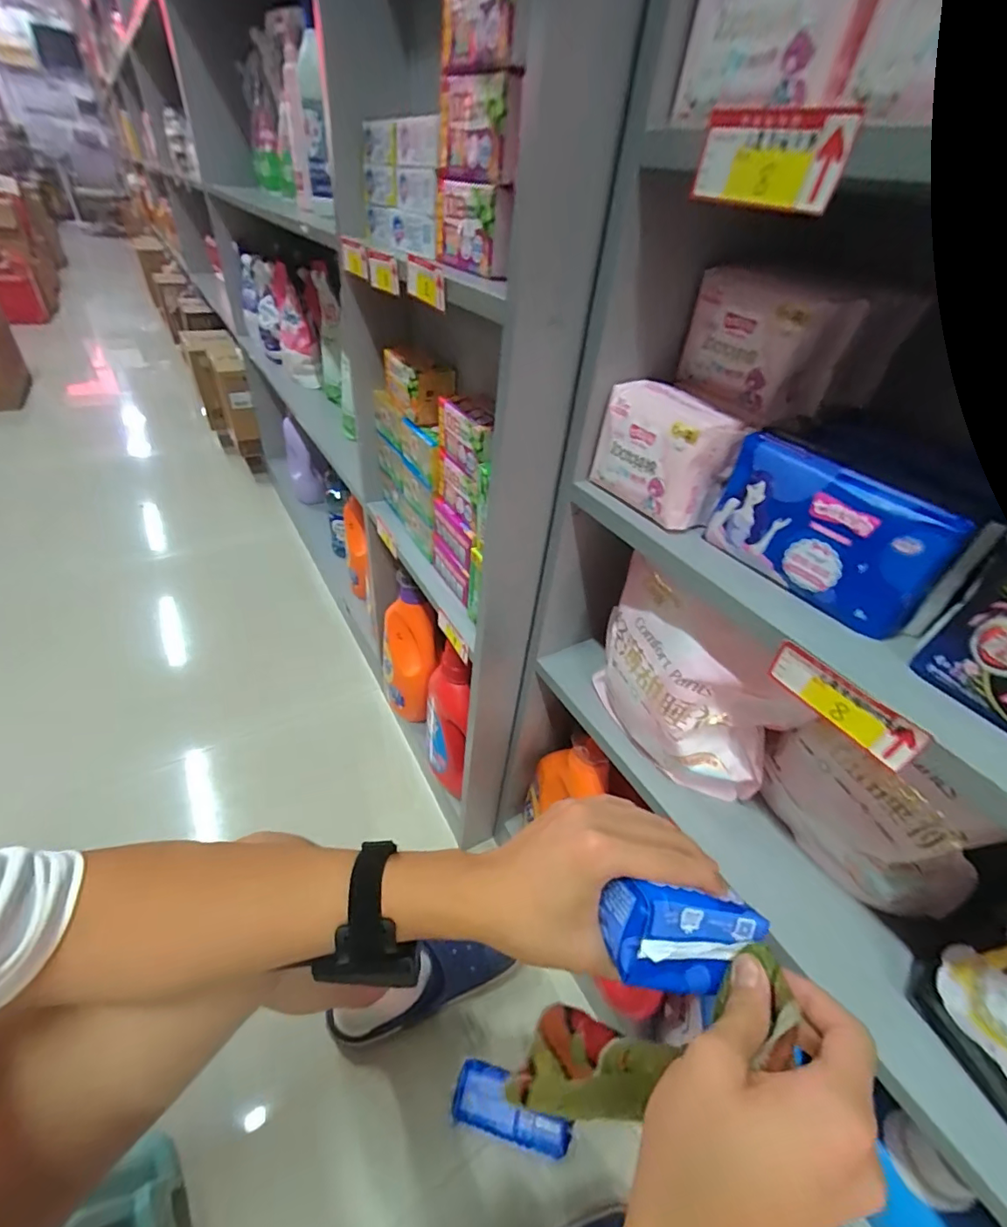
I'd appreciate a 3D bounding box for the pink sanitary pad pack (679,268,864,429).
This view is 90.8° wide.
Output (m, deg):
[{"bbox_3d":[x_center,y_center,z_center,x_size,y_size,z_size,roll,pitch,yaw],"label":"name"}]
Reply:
[{"bbox_3d":[0.203,-0.211,0.395,0.064,0.090,0.102,-14,45,-23],"label":"pink sanitary pad pack"}]

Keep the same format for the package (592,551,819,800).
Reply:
[{"bbox_3d":[0.167,0.066,0.471,0.073,0.185,0.194,-27,51,-34],"label":"package"}]

